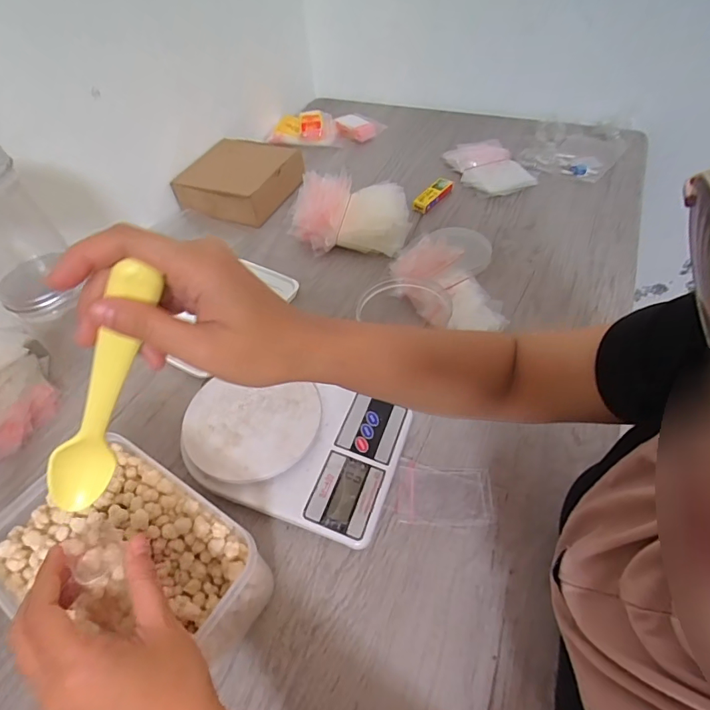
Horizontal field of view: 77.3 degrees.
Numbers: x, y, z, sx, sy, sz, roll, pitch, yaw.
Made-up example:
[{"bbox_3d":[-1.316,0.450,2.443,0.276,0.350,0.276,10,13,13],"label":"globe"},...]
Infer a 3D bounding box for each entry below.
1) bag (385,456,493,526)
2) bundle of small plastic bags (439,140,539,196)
[{"bbox_3d":[0.079,0.128,0.411,0.092,0.006,0.059,6,48,9],"label":"bag"},{"bbox_3d":[0.232,-0.323,0.765,0.120,0.032,0.145,-19,51,-10],"label":"bundle of small plastic bags"}]

